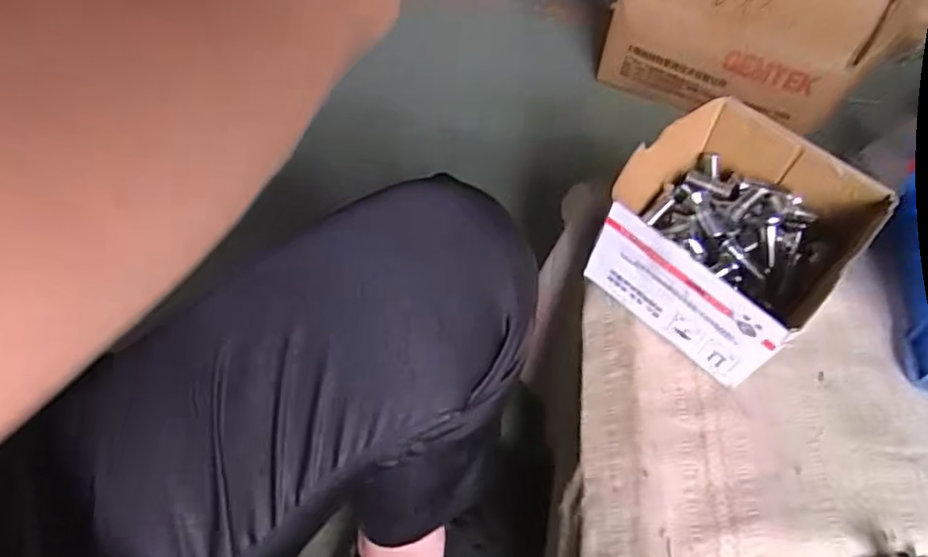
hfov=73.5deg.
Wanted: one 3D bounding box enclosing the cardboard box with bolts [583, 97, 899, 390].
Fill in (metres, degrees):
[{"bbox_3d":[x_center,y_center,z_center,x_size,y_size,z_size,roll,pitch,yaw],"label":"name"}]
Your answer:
[{"bbox_3d":[0.179,-0.029,0.429,0.142,0.086,0.149,40,63,23],"label":"cardboard box with bolts"}]

